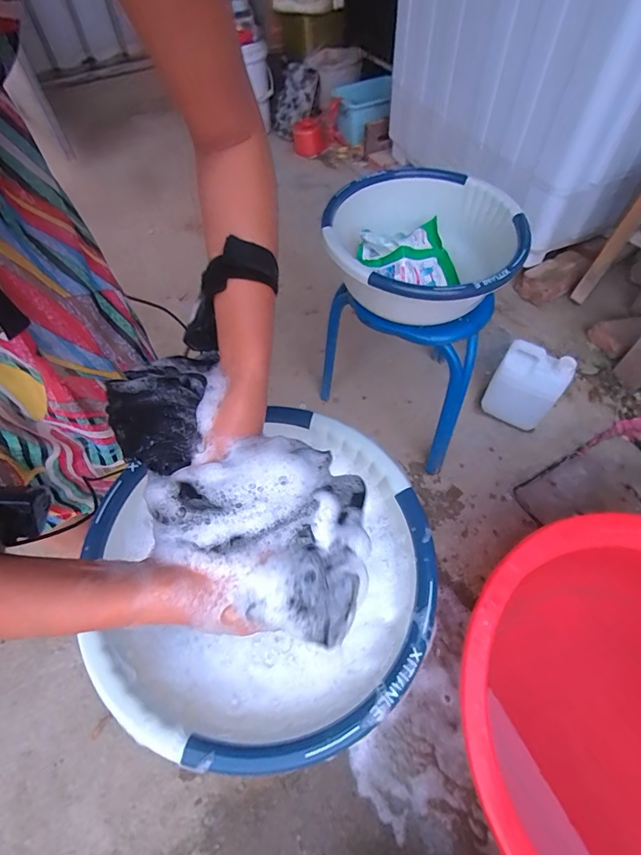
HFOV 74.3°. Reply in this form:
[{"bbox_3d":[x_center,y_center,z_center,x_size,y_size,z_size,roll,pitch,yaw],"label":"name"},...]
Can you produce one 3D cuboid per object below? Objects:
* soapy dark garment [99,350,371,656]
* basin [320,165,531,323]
[{"bbox_3d":[-0.063,0.043,0.325,0.252,0.056,0.127,43,68,8],"label":"soapy dark garment"},{"bbox_3d":[0.177,-0.311,0.769,0.330,0.132,0.321,-1,57,1],"label":"basin"}]

